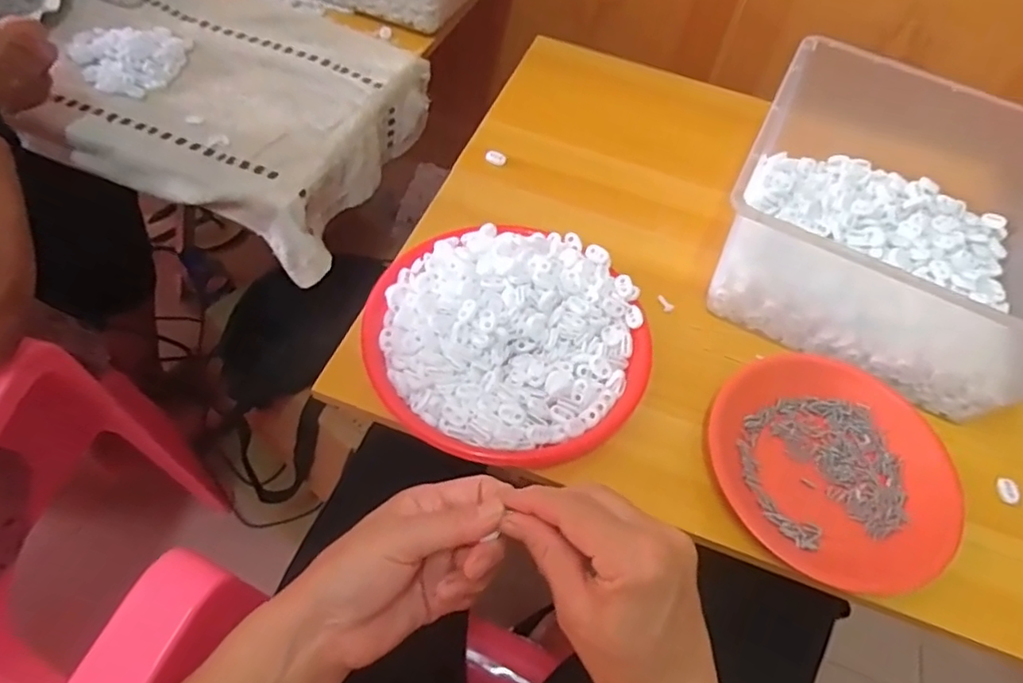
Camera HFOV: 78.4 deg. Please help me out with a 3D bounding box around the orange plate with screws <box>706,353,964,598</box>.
[{"bbox_3d":[0.260,0.100,0.514,0.194,0.026,0.184,2,56,-4],"label":"orange plate with screws"}]

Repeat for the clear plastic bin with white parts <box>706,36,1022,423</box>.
[{"bbox_3d":[0.357,-0.108,0.578,0.292,0.128,0.290,22,57,10],"label":"clear plastic bin with white parts"}]

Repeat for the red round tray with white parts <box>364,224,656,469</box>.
[{"bbox_3d":[-0.001,-0.011,0.542,0.231,0.035,0.232,2,56,-4],"label":"red round tray with white parts"}]

